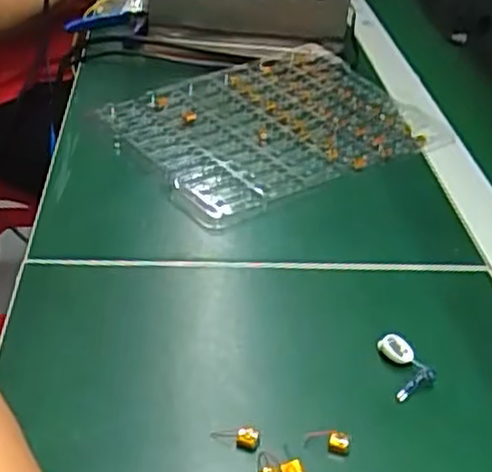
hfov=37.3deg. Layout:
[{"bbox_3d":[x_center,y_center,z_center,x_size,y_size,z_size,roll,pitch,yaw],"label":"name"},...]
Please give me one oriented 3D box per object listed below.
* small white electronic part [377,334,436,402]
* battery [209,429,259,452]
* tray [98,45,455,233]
[{"bbox_3d":[0.086,0.069,0.390,0.022,0.010,0.040,-2,35,-9],"label":"small white electronic part"},{"bbox_3d":[-0.005,0.095,0.343,0.023,0.007,0.007,9,35,6],"label":"battery"},{"bbox_3d":[0.024,-0.096,0.617,0.257,0.022,0.189,-20,42,-31],"label":"tray"}]

